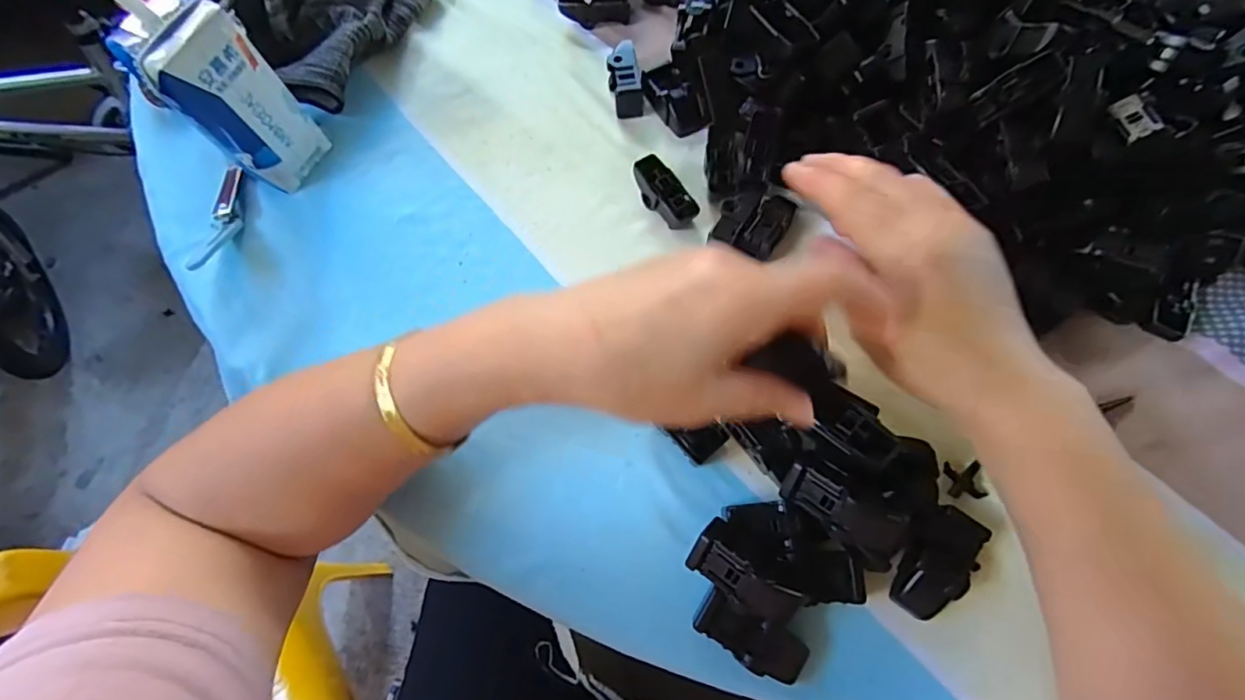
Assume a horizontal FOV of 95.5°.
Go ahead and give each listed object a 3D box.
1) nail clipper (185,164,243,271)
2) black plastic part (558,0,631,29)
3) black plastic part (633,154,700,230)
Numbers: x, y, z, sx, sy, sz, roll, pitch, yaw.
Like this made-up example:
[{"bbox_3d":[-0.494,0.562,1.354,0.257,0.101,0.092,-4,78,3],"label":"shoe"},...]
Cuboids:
[{"bbox_3d":[-0.247,-0.084,0.350,0.021,0.006,0.076,4,69,4],"label":"nail clipper"},{"bbox_3d":[-0.019,-0.242,0.395,0.048,0.016,0.026,2,69,4],"label":"black plastic part"},{"bbox_3d":[0.024,-0.091,0.328,0.019,0.015,0.045,-34,71,-10],"label":"black plastic part"}]

